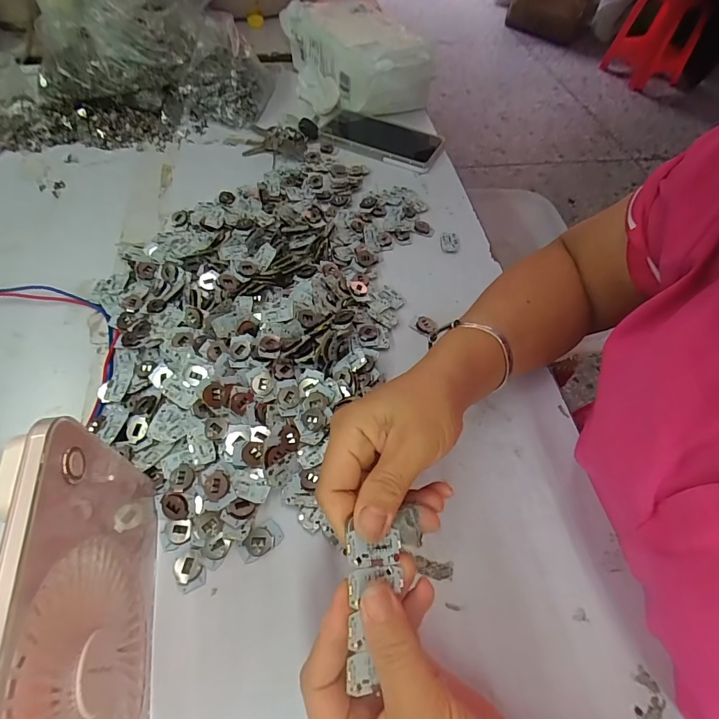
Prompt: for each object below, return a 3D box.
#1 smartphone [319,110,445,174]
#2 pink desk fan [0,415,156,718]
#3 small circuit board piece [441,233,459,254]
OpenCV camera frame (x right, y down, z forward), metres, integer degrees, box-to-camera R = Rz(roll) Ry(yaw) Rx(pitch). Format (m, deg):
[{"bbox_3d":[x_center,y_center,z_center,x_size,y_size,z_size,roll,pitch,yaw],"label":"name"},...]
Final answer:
[{"bbox_3d":[0.028,-0.312,0.564,0.175,0.011,0.096,26,60,14],"label":"smartphone"},{"bbox_3d":[-0.170,0.129,0.199,0.095,0.133,0.193,-14,59,-11],"label":"pink desk fan"},{"bbox_3d":[0.102,-0.132,0.459,0.019,0.007,0.032,1,57,-2],"label":"small circuit board piece"}]

